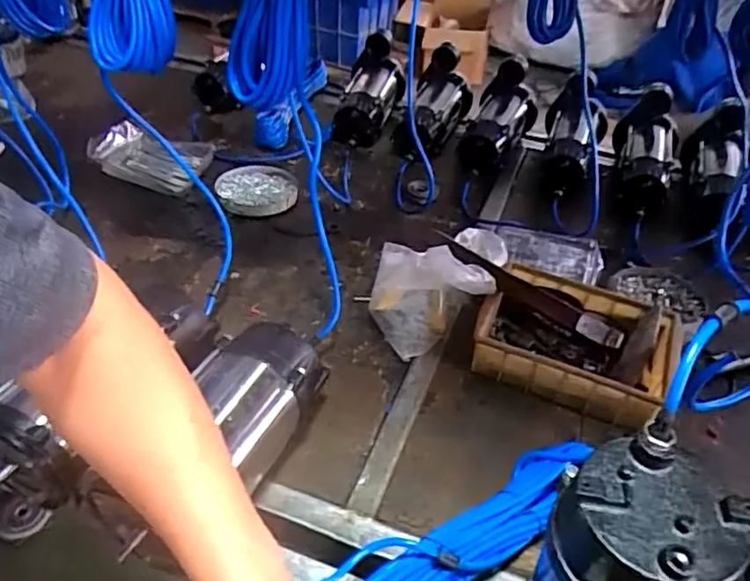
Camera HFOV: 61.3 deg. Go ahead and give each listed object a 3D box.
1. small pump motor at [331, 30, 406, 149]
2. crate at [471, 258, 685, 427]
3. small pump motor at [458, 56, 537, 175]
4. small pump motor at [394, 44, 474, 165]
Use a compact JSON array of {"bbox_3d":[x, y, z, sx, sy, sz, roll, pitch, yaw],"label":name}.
[{"bbox_3d":[-0.012,-0.410,1.321,0.108,0.132,0.254,12,57,9],"label":"small pump motor"},{"bbox_3d":[0.262,0.066,0.845,0.238,0.072,0.181,19,43,17],"label":"crate"},{"bbox_3d":[0.245,-0.339,1.249,0.110,0.143,0.233,18,43,16],"label":"small pump motor"},{"bbox_3d":[0.130,-0.375,1.290,0.131,0.152,0.300,12,41,9],"label":"small pump motor"}]

